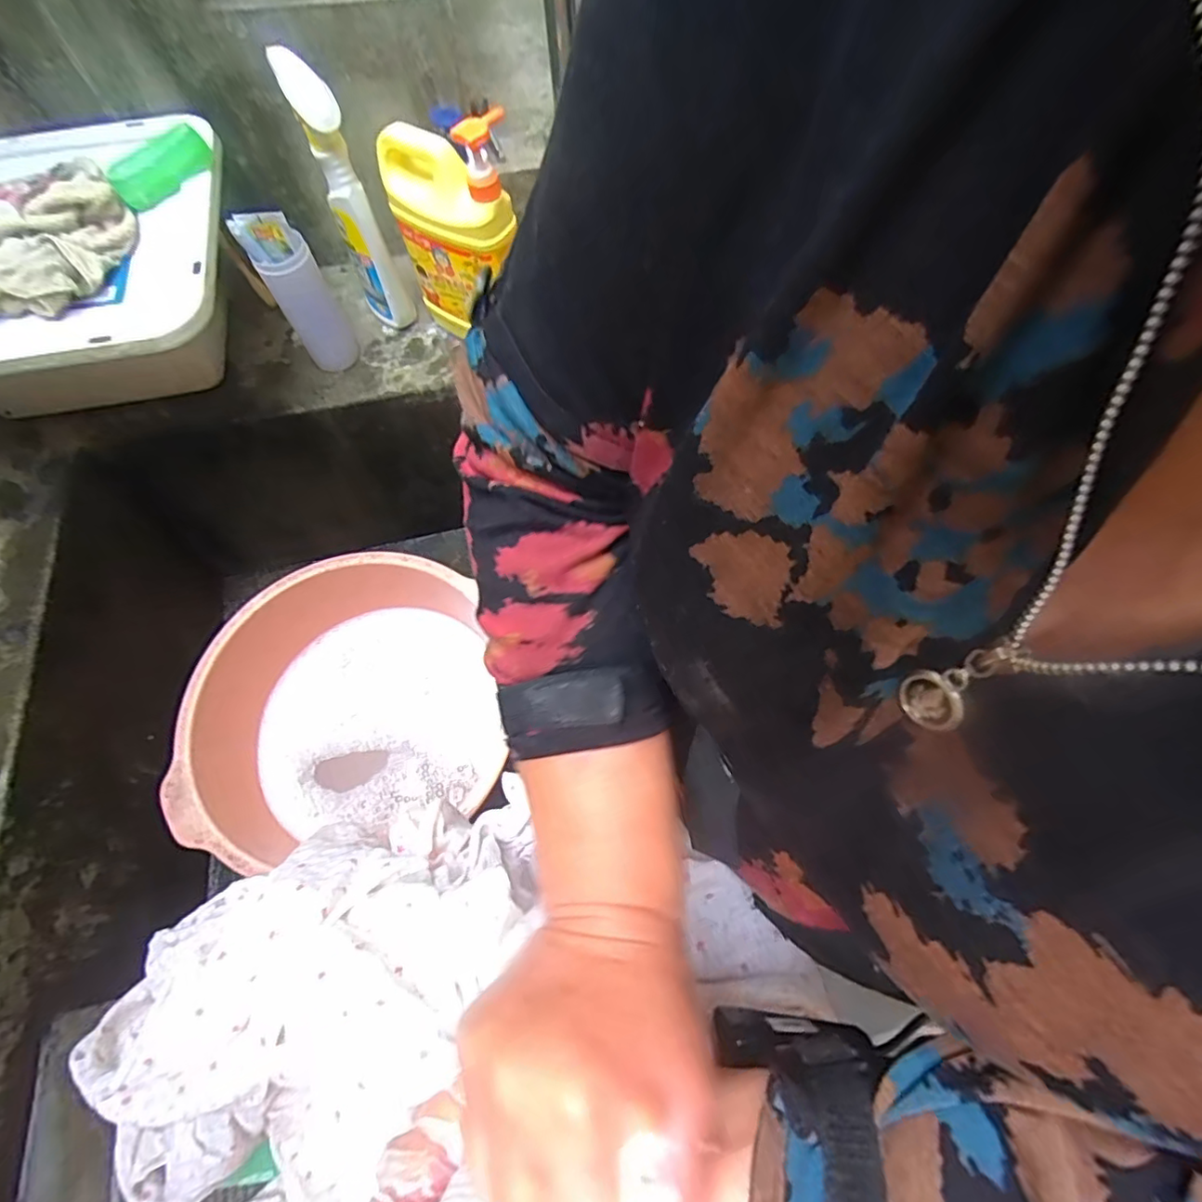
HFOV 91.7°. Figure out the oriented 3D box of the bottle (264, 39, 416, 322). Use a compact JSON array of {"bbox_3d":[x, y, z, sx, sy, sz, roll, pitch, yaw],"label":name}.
[{"bbox_3d":[-0.284,-0.445,0.675,0.049,0.277,0.087,-21,66,-7],"label":"bottle"}]

